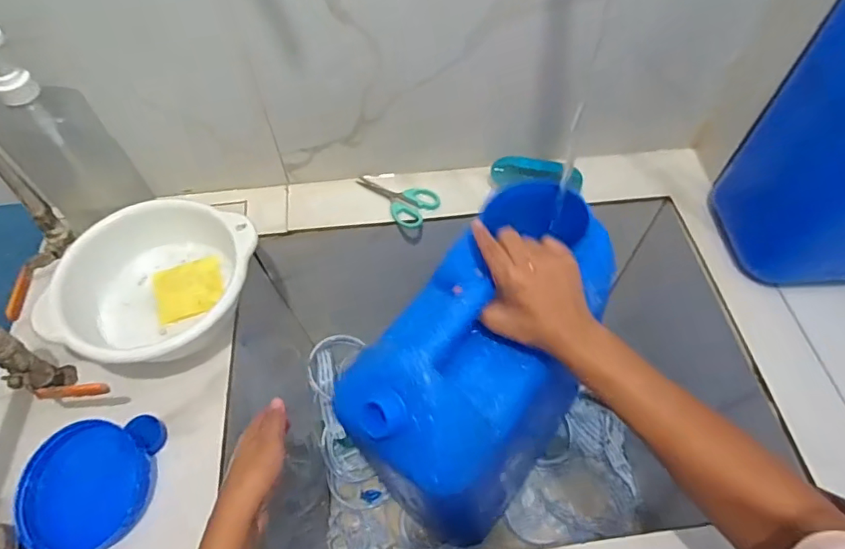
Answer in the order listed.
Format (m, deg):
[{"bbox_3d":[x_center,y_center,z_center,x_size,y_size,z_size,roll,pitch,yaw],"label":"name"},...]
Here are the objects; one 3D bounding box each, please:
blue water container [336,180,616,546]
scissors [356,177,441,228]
[{"bbox_3d":[0.079,0.137,0.614,0.177,0.389,0.301,35,64,21],"label":"blue water container"},{"bbox_3d":[-0.040,-0.102,0.702,0.117,0.009,0.062,19,60,13],"label":"scissors"}]

